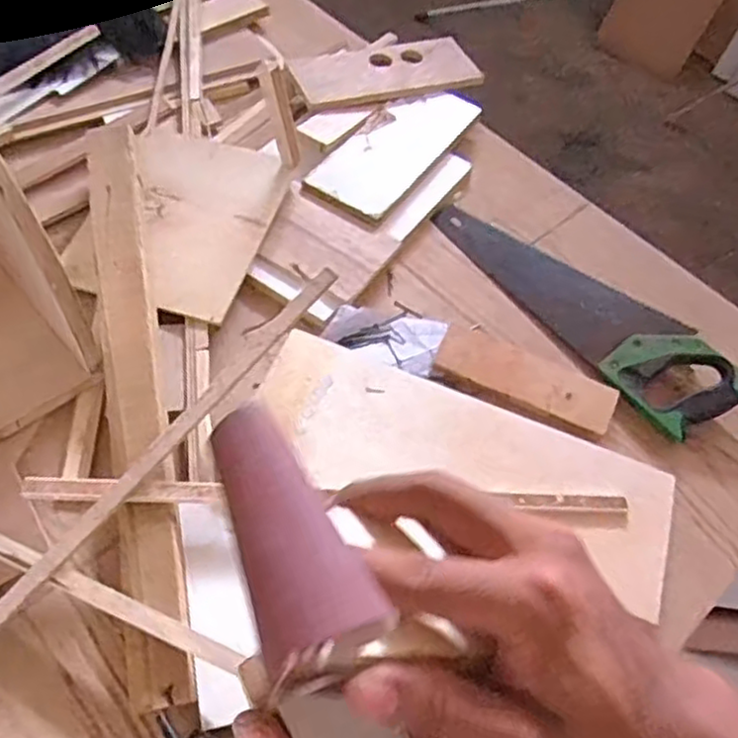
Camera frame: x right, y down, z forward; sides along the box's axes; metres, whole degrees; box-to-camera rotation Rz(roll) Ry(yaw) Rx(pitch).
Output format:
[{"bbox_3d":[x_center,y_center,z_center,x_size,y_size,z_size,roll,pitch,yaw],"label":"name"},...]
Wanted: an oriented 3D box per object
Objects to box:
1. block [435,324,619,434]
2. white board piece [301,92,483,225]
[{"bbox_3d":[0.178,0.009,0.809,0.204,0.025,0.060,26,59,10],"label":"block"},{"bbox_3d":[0.036,-0.309,0.984,0.120,0.018,0.282,31,60,13],"label":"white board piece"}]

